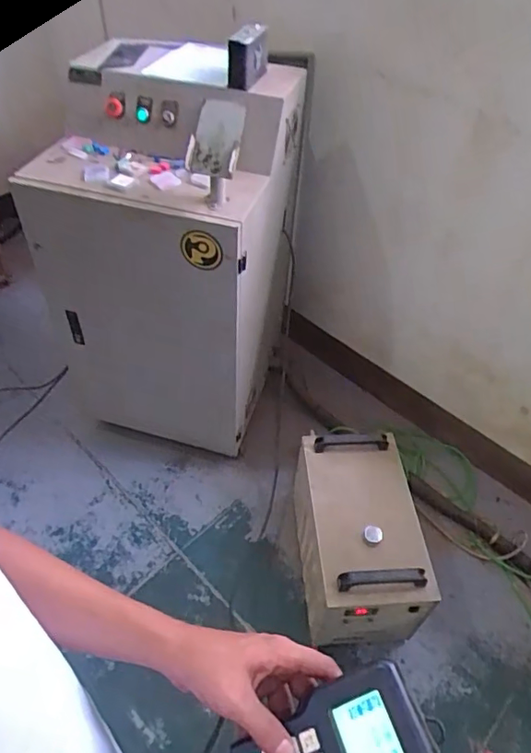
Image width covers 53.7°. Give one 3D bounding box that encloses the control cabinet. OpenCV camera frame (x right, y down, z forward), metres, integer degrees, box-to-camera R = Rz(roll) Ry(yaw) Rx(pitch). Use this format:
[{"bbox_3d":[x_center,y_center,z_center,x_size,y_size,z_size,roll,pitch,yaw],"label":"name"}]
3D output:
[{"bbox_3d":[-0.258,-0.340,1.579,0.588,1.025,0.576,15,48,9],"label":"control cabinet"}]

